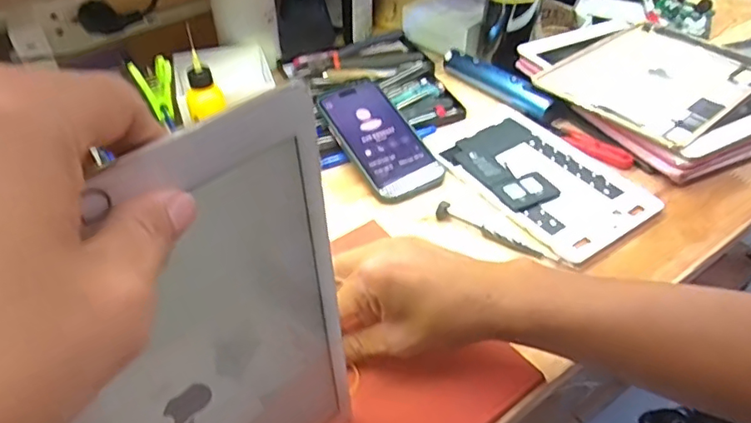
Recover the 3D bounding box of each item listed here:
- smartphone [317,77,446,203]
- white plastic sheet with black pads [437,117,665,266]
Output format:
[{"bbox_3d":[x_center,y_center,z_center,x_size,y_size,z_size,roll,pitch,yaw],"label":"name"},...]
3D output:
[{"bbox_3d":[0.001,-0.075,0.568,0.073,0.018,0.149,-23,62,-22],"label":"smartphone"},{"bbox_3d":[0.163,-0.033,0.545,0.125,0.005,0.190,-28,49,-26],"label":"white plastic sheet with black pads"}]

